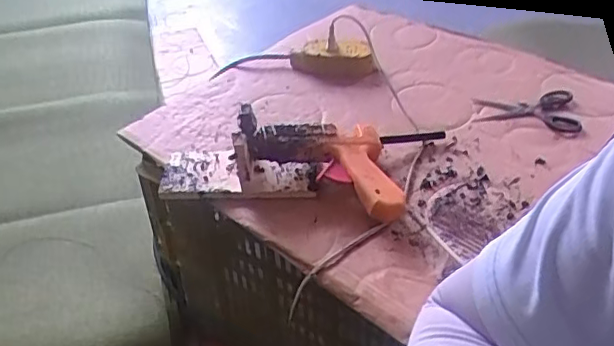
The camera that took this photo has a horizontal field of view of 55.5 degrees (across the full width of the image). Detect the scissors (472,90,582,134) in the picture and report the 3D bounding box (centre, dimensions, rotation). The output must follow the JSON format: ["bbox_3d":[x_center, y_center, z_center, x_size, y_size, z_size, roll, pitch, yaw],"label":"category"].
[{"bbox_3d":[0.314,-0.091,0.841,0.138,0.014,0.086,4,41,6],"label":"scissors"}]

